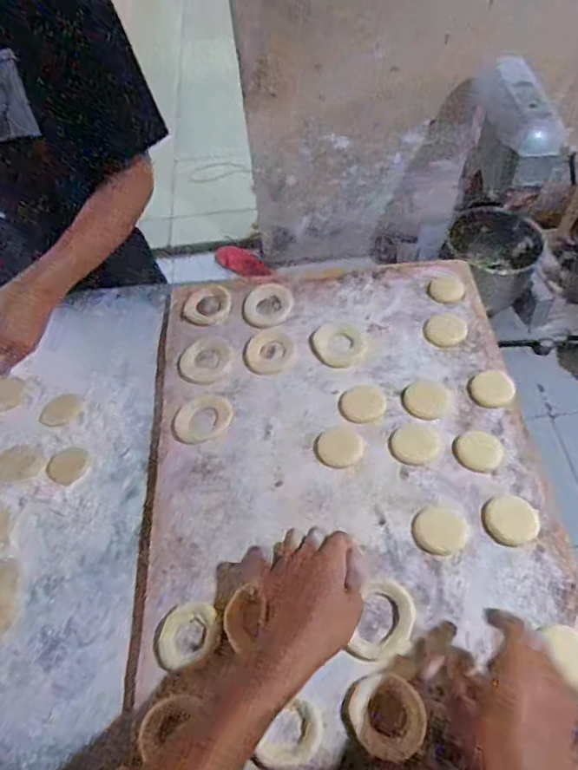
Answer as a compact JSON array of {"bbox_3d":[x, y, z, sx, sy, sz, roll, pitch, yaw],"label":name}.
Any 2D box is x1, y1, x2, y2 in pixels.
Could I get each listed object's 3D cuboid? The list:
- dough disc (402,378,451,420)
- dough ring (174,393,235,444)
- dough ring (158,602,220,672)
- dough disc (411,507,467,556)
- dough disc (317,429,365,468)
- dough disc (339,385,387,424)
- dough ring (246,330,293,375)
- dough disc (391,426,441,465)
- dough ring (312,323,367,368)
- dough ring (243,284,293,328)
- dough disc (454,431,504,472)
[{"bbox_3d":[0.159,0.016,0.622,0.051,0.004,0.052,-2,56,3],"label":"dough disc"},{"bbox_3d":[-0.100,0.038,0.630,0.069,0.005,0.056,-25,58,-13],"label":"dough ring"},{"bbox_3d":[-0.092,0.230,0.495,0.055,0.012,0.061,16,58,15],"label":"dough ring"},{"bbox_3d":[0.149,0.144,0.534,0.051,0.004,0.047,-2,56,3],"label":"dough disc"},{"bbox_3d":[0.056,0.069,0.593,0.049,0.004,0.046,-2,56,3],"label":"dough disc"},{"bbox_3d":[0.085,0.022,0.626,0.053,0.004,0.050,-2,56,3],"label":"dough disc"},{"bbox_3d":[-0.024,-0.042,0.678,0.060,0.004,0.068,19,59,16],"label":"dough ring"},{"bbox_3d":[0.138,0.064,0.587,0.055,0.004,0.047,-17,56,-7],"label":"dough disc"},{"bbox_3d":[0.063,-0.052,0.677,0.062,0.004,0.067,-2,56,3],"label":"dough ring"},{"bbox_3d":[-0.028,-0.107,0.722,0.065,0.005,0.071,-2,56,3],"label":"dough ring"},{"bbox_3d":[0.204,0.070,0.579,0.049,0.004,0.047,-2,56,3],"label":"dough disc"}]

